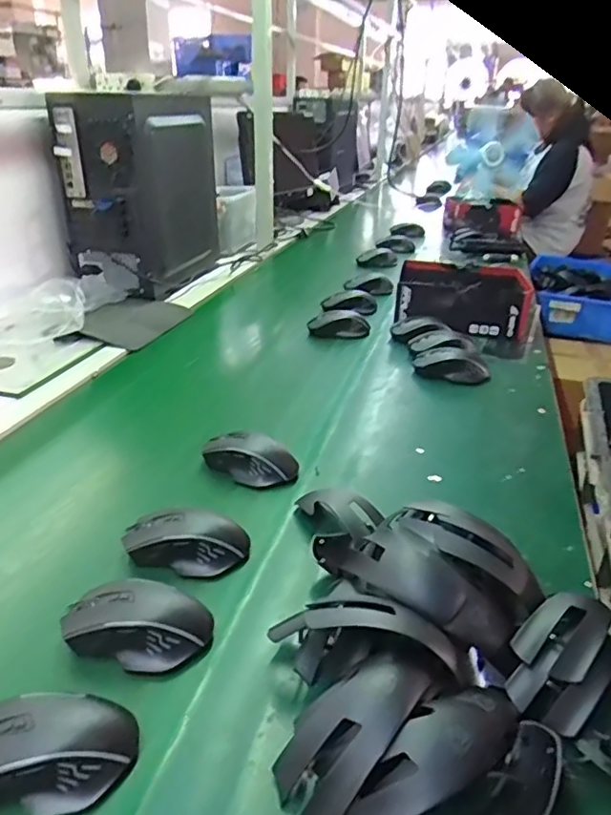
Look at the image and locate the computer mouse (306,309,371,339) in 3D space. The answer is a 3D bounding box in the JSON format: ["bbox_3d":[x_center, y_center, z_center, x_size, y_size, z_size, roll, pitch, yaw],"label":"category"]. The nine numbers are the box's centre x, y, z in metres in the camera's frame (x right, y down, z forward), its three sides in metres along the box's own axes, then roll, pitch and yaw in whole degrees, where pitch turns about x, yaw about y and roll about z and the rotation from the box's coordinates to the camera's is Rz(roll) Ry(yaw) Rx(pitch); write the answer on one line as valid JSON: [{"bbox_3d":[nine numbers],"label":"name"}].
[{"bbox_3d":[0.063,-0.158,1.132,0.118,0.038,0.073,2,28,0],"label":"computer mouse"}]

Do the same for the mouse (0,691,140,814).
[{"bbox_3d":[-0.168,0.218,0.383,0.114,0.036,0.074,1,28,-2],"label":"mouse"}]

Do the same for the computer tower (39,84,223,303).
[{"bbox_3d":[-0.351,-0.470,1.301,0.206,0.372,0.352,8,29,12],"label":"computer tower"}]

